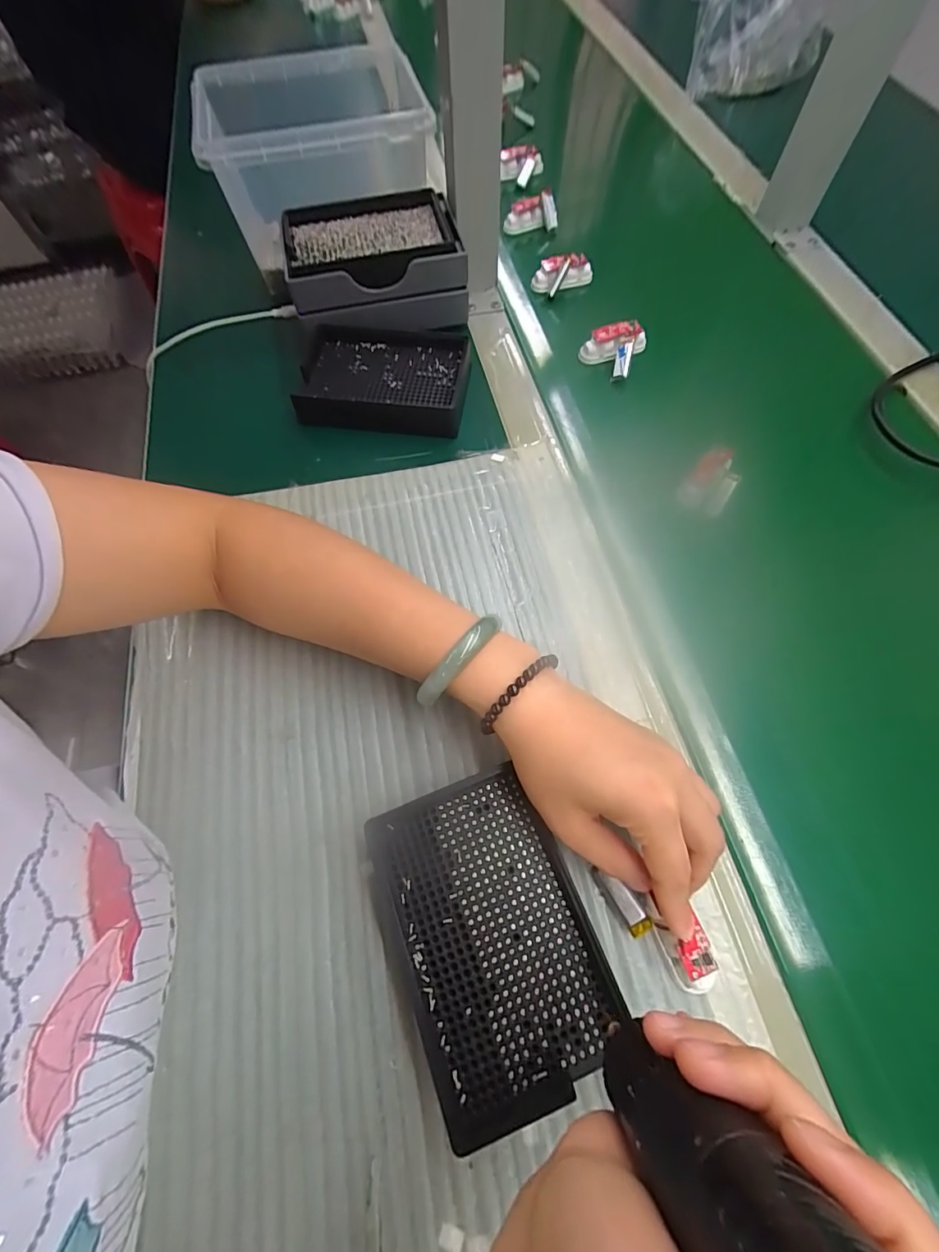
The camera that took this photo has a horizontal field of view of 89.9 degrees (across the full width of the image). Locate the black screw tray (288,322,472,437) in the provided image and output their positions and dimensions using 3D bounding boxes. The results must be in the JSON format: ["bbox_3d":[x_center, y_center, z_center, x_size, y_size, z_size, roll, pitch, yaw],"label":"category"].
[{"bbox_3d":[-0.074,-0.214,0.408,0.142,0.030,0.097,5,66,4],"label":"black screw tray"}]

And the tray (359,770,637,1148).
[{"bbox_3d":[0.010,0.154,0.239,0.092,0.021,0.139,-22,67,-8],"label":"tray"}]

